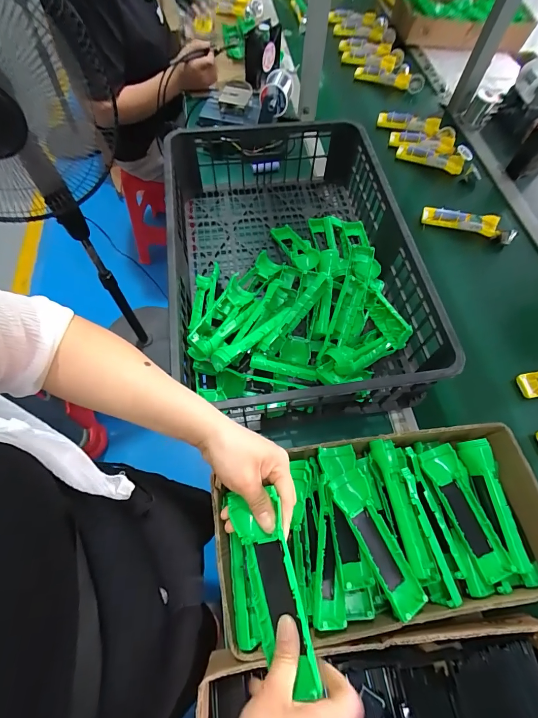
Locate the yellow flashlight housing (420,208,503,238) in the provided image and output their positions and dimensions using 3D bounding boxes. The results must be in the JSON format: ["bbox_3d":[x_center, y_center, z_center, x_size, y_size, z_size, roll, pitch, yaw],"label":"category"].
[{"bbox_3d":[0.418,-0.299,0.742,0.160,0.031,0.035,14,64,6],"label":"yellow flashlight housing"}]

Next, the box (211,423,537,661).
[{"bbox_3d":[0.175,0.217,0.460,0.395,0.087,0.220,-9,64,-5],"label":"box"}]

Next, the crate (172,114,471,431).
[{"bbox_3d":[0.026,-0.210,0.640,0.387,0.142,0.646,-10,65,-5],"label":"crate"}]

